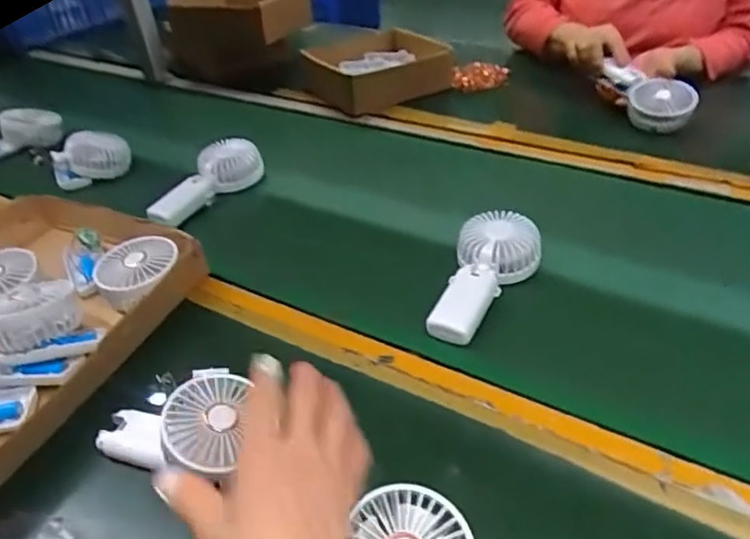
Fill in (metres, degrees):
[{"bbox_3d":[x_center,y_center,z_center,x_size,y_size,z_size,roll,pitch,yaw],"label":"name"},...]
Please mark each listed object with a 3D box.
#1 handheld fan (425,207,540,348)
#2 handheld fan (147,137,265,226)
[{"bbox_3d":[0.111,0.005,0.618,0.075,0.037,0.178,17,49,24],"label":"handheld fan"},{"bbox_3d":[-0.229,-0.120,0.818,0.169,0.059,0.060,-42,48,-20],"label":"handheld fan"}]

